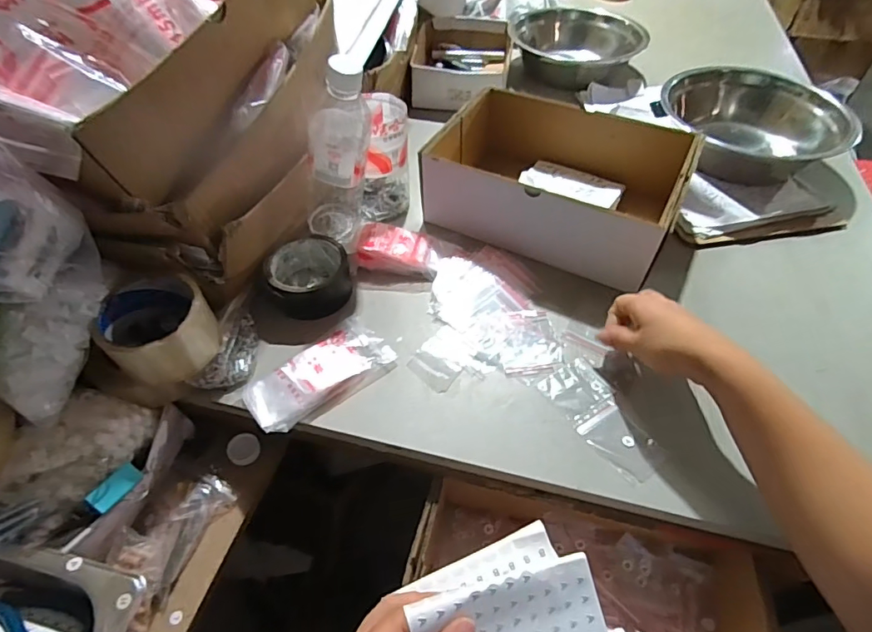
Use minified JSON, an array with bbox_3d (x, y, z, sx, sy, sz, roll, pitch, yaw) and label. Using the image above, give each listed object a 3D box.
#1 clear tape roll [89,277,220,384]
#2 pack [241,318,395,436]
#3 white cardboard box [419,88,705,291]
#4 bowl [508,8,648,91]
[{"bbox_3d":[-0.252,0.012,0.440,0.085,0.061,0.086,0,51,0],"label":"clear tape roll"},{"bbox_3d":[-0.117,0.052,0.477,0.142,0.019,0.068,-33,58,-25],"label":"pack"},{"bbox_3d":[0.155,-0.178,0.615,0.287,0.100,0.217,24,54,17],"label":"white cardboard box"},{"bbox_3d":[0.254,-0.509,0.900,0.198,0.069,0.200,-28,56,-21],"label":"bowl"}]

